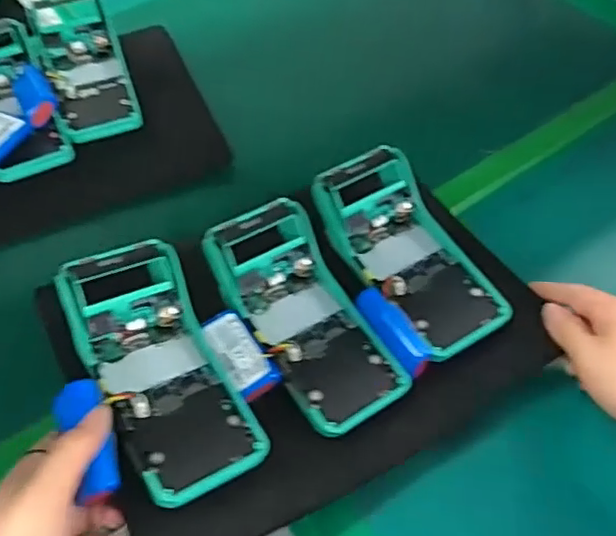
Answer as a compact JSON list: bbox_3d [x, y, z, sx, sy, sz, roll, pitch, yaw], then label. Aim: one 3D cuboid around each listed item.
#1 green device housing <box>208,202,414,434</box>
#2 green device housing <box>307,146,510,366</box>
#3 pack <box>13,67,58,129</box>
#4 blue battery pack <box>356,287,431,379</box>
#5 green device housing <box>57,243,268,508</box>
[{"bbox_3d":[-0.004,0.037,0.440,0.076,0.053,0.172,-28,74,-17],"label":"green device housing"},{"bbox_3d":[0.079,-0.011,0.475,0.087,0.049,0.171,-31,74,-19],"label":"green device housing"},{"bbox_3d":[-0.270,-0.172,0.590,0.036,0.022,0.077,-42,57,12],"label":"pack"},{"bbox_3d":[0.063,0.047,0.436,0.024,0.022,0.070,-28,60,-17],"label":"blue battery pack"},{"bbox_3d":[-0.097,0.064,0.386,0.079,0.061,0.170,-24,59,-15],"label":"green device housing"}]

